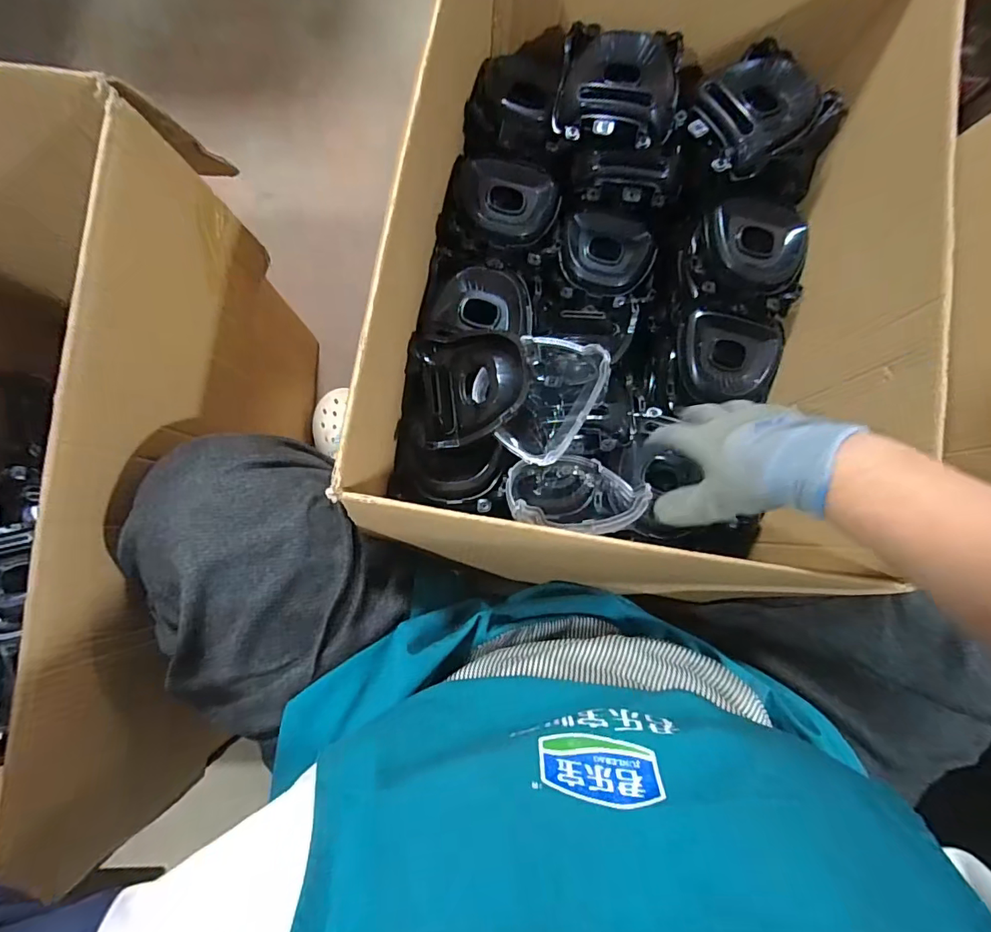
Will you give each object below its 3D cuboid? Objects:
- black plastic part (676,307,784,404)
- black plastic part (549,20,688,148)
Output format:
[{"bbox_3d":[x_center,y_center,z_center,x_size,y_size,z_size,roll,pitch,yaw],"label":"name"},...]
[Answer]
[{"bbox_3d":[0.290,-0.133,0.609,0.128,0.040,0.109,7,82,-2],"label":"black plastic part"},{"bbox_3d":[0.143,-0.440,0.567,0.137,0.045,0.137,11,82,-2],"label":"black plastic part"}]

